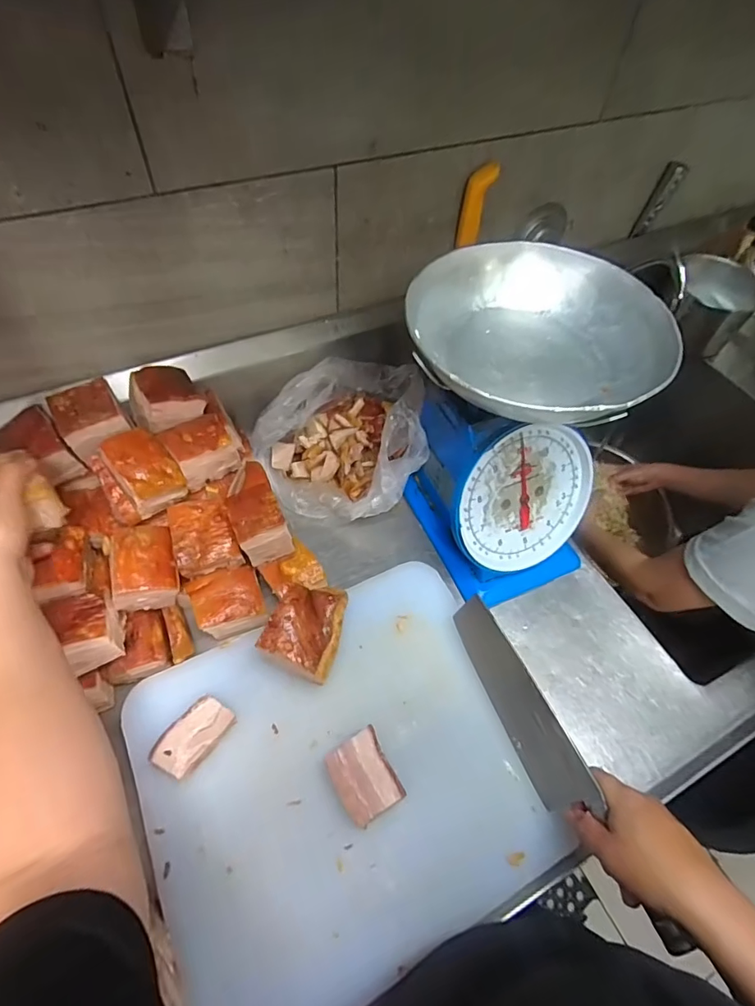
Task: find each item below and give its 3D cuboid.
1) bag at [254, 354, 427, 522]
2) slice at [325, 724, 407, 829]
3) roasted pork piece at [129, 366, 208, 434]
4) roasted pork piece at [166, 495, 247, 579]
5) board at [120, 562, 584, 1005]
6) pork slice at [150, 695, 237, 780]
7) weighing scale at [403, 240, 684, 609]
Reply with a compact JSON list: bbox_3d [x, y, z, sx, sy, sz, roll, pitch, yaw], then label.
[{"bbox_3d":[-0.054,-0.108,0.701,0.224,0.133,0.235,3,56,-2],"label":"bag"},{"bbox_3d":[-0.014,0.276,0.491,0.056,0.033,0.072,-24,61,-19],"label":"slice"},{"bbox_3d":[-0.263,-0.131,0.601,0.081,0.043,0.077,-28,62,-20],"label":"roasted pork piece"},{"bbox_3d":[-0.207,0.039,0.580,0.069,0.056,0.078,-20,60,-16],"label":"roasted pork piece"},{"bbox_3d":[-0.038,0.271,0.501,0.370,0.025,0.342,-20,60,-16],"label":"board"},{"bbox_3d":[-0.189,0.239,0.499,0.045,0.015,0.077,33,60,17],"label":"pork slice"},{"bbox_3d":[0.162,-0.081,0.595,0.244,0.321,0.263,-20,60,-17],"label":"weighing scale"}]

